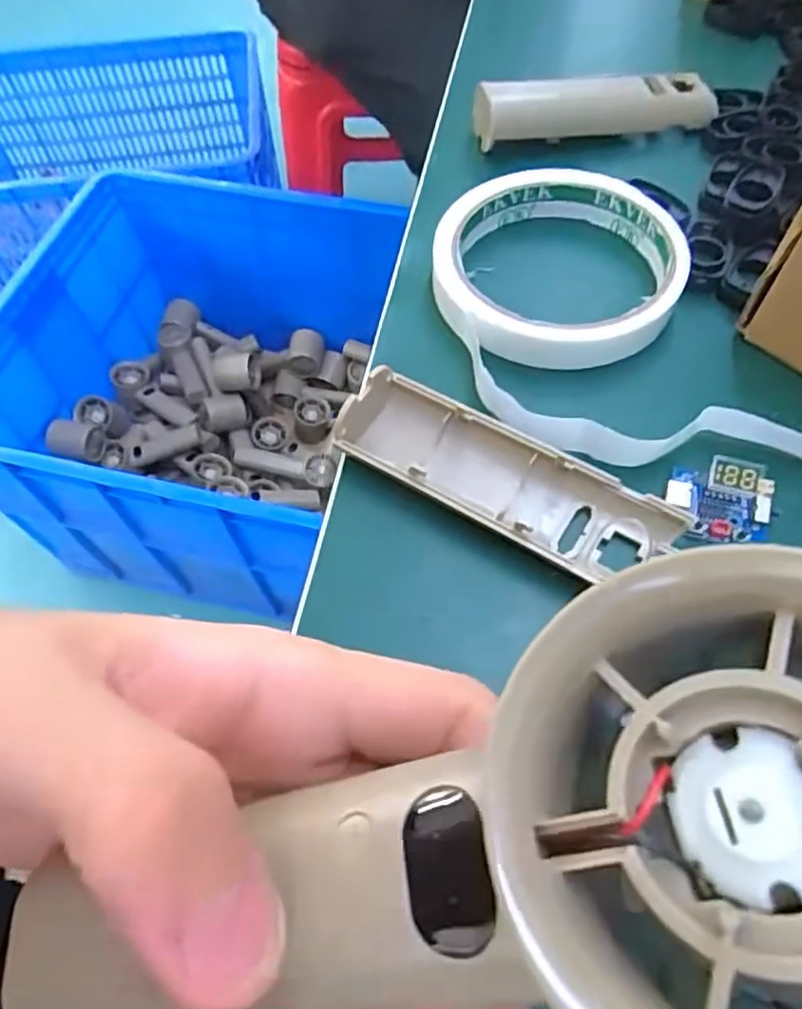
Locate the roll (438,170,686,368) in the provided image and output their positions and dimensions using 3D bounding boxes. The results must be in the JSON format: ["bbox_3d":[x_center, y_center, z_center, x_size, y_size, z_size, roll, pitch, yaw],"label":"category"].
[{"bbox_3d":[0.058,-0.091,0.248,0.088,0.016,0.092,-1,60,1],"label":"roll"}]

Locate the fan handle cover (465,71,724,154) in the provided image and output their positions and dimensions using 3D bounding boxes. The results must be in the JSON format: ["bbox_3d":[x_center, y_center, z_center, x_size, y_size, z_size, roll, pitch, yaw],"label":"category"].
[{"bbox_3d":[0.086,-0.177,0.291,0.104,0.019,0.026,-5,60,-1],"label":"fan handle cover"}]

